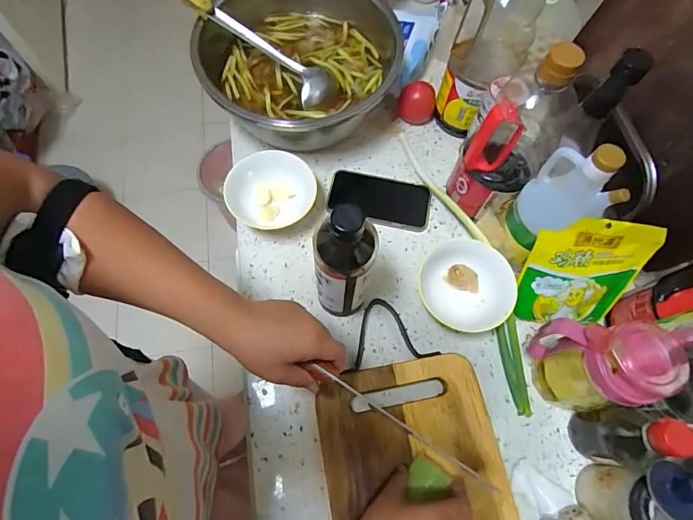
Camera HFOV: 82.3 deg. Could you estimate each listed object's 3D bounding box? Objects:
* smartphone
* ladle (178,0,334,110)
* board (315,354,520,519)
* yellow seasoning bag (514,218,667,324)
[{"bbox_3d":[0.050,-0.092,0.598,0.149,0.013,0.079,13,69,3],"label":"smartphone"},{"bbox_3d":[-0.163,-0.333,0.576,0.319,0.033,0.061,31,69,-14],"label":"ladle"},{"bbox_3d":[0.085,0.270,0.449,0.201,0.027,0.295,-10,69,-6],"label":"board"},{"bbox_3d":[0.286,0.017,0.488,0.133,0.154,0.027,3,35,1],"label":"yellow seasoning bag"}]

